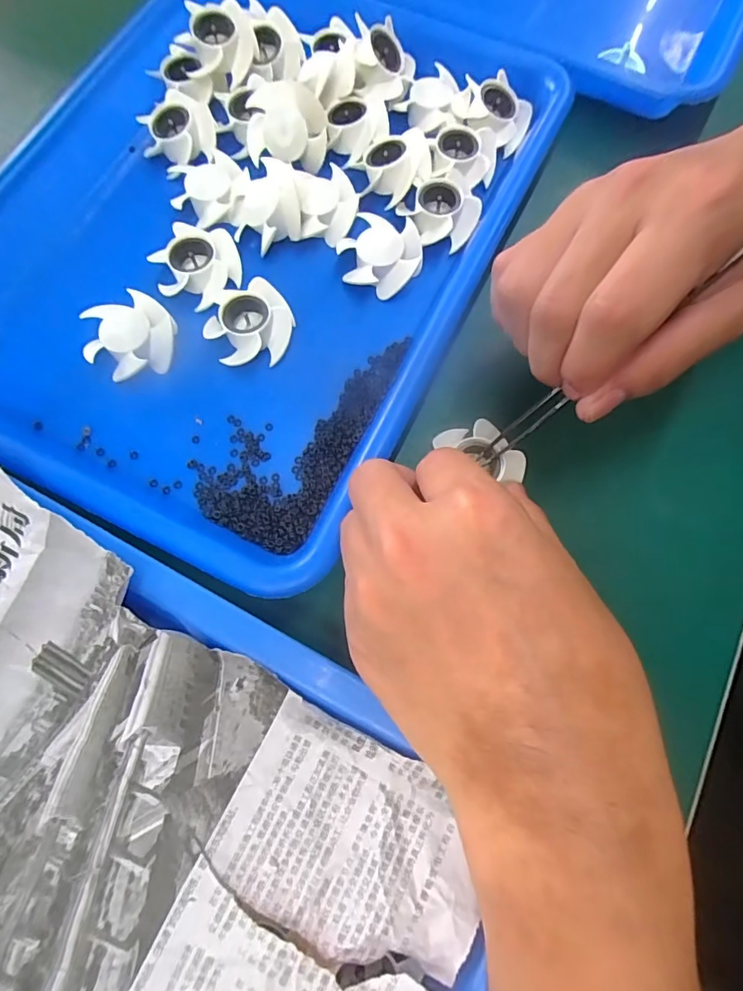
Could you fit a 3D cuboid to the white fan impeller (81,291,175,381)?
[{"bbox_3d":[-0.122,-0.080,0.248,0.042,0.018,0.043,35,77,10],"label":"white fan impeller"}]

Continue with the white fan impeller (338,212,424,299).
[{"bbox_3d":[0.005,-0.128,0.261,0.042,0.016,0.042,0,73,1],"label":"white fan impeller"}]

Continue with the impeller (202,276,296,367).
[{"bbox_3d":[-0.061,-0.087,0.248,0.042,0.018,0.041,0,73,1],"label":"impeller"}]

